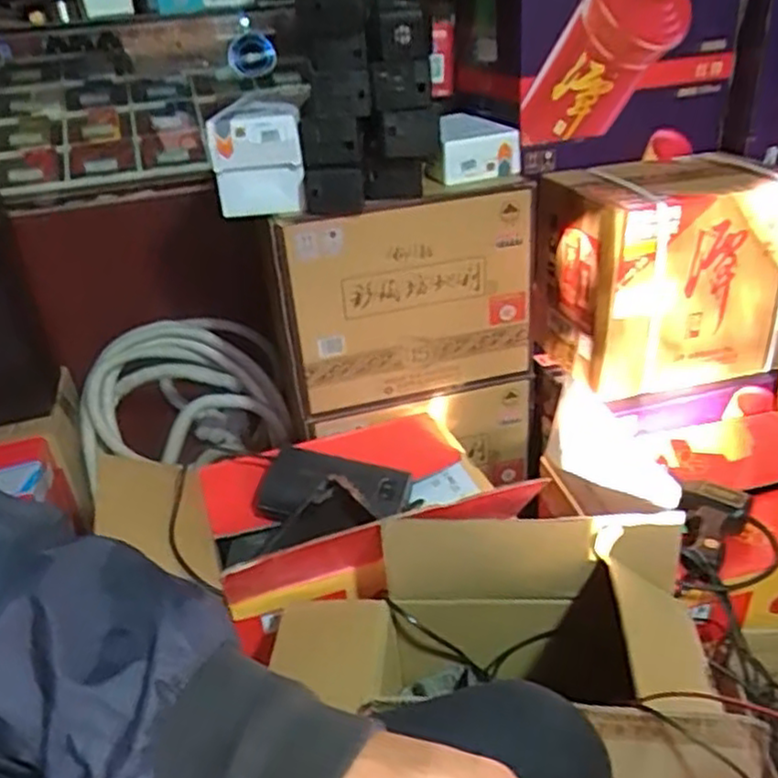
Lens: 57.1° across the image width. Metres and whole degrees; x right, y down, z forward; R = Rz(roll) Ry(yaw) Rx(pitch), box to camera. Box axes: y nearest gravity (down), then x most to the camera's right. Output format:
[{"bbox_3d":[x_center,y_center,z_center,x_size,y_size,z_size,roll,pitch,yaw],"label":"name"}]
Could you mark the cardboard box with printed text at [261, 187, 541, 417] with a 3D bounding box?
[{"bbox_3d":[0.037,-0.126,1.068,0.377,0.298,0.058,-9,30,-6],"label":"cardboard box with printed text"}]

